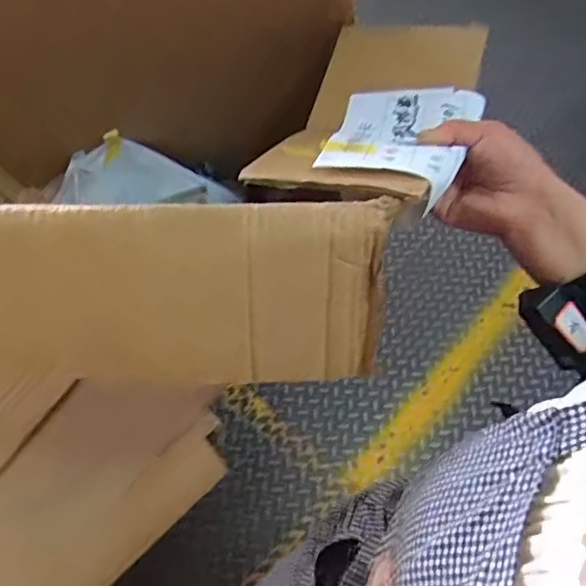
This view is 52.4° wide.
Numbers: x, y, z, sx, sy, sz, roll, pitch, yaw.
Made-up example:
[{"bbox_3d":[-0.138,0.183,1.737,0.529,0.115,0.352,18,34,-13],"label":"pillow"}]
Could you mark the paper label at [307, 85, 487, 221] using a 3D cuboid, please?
[{"bbox_3d":[0.079,-0.120,0.458,0.103,0.025,0.155,15,44,20],"label":"paper label"}]

